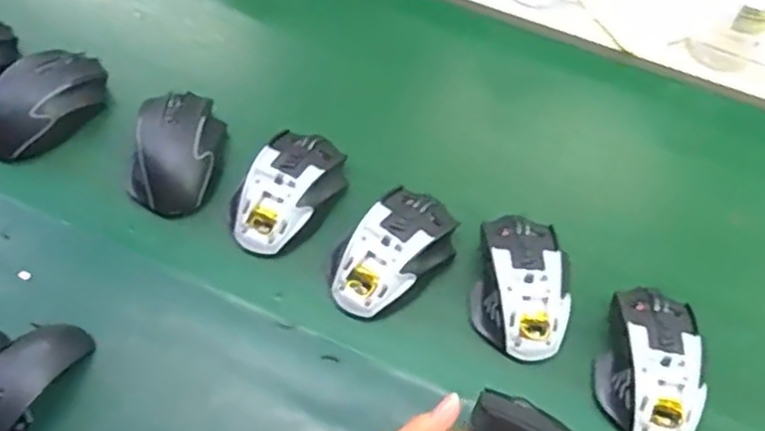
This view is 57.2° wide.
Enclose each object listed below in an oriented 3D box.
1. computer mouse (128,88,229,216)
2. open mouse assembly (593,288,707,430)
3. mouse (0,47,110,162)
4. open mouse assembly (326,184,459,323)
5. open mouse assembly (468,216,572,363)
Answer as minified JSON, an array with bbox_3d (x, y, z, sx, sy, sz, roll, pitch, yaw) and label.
[{"bbox_3d":[-0.169,-0.054,0.583,0.082,0.036,0.103,9,56,1],"label":"computer mouse"},{"bbox_3d":[0.192,0.103,0.501,0.070,0.034,0.117,7,56,0],"label":"open mouse assembly"},{"bbox_3d":[-0.293,-0.099,0.614,0.075,0.041,0.121,22,57,10],"label":"mouse"},{"bbox_3d":[0.007,0.028,0.546,0.072,0.048,0.115,37,61,19],"label":"open mouse assembly"},{"bbox_3d":[0.106,0.052,0.533,0.070,0.041,0.109,11,56,3],"label":"open mouse assembly"}]

